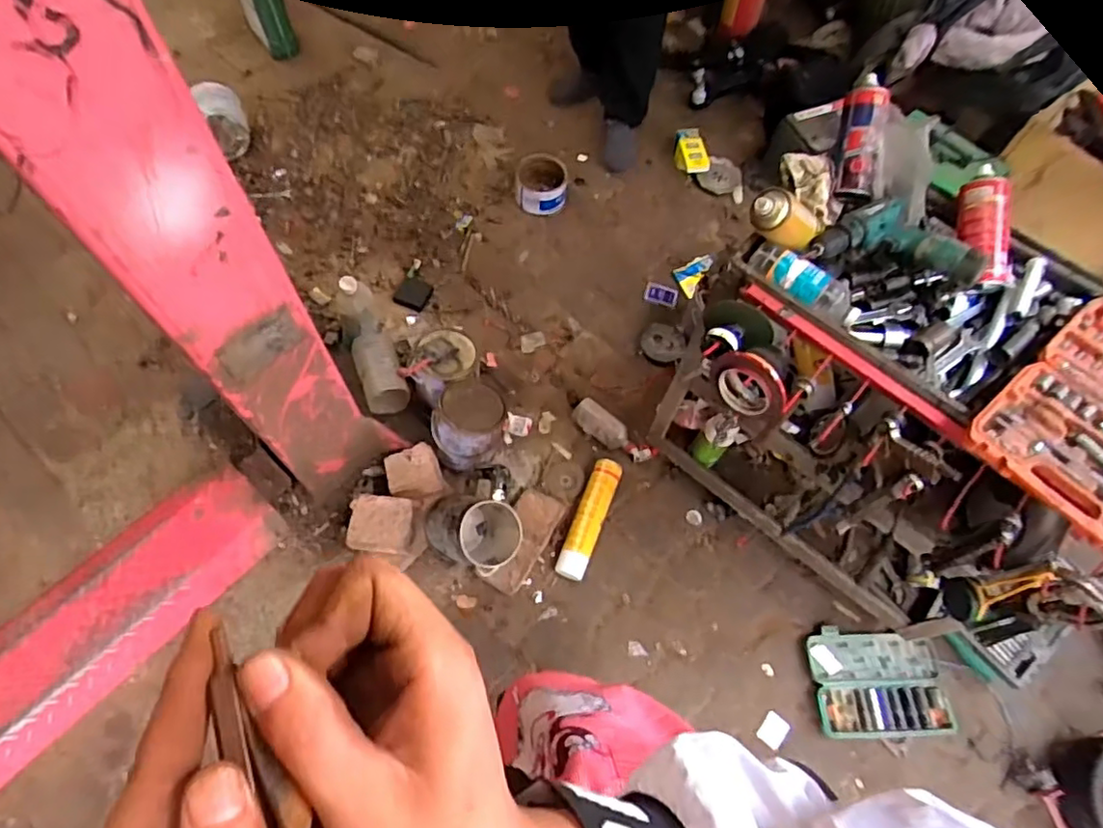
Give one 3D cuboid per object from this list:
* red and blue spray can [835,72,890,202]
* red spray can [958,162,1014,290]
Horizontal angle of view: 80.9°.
[{"bbox_3d":[0.470,-0.418,0.983,0.049,0.061,0.182,1,105,-1],"label":"red and blue spray can"},{"bbox_3d":[0.636,-0.272,0.948,0.054,0.066,0.177,-9,88,-6],"label":"red spray can"}]

